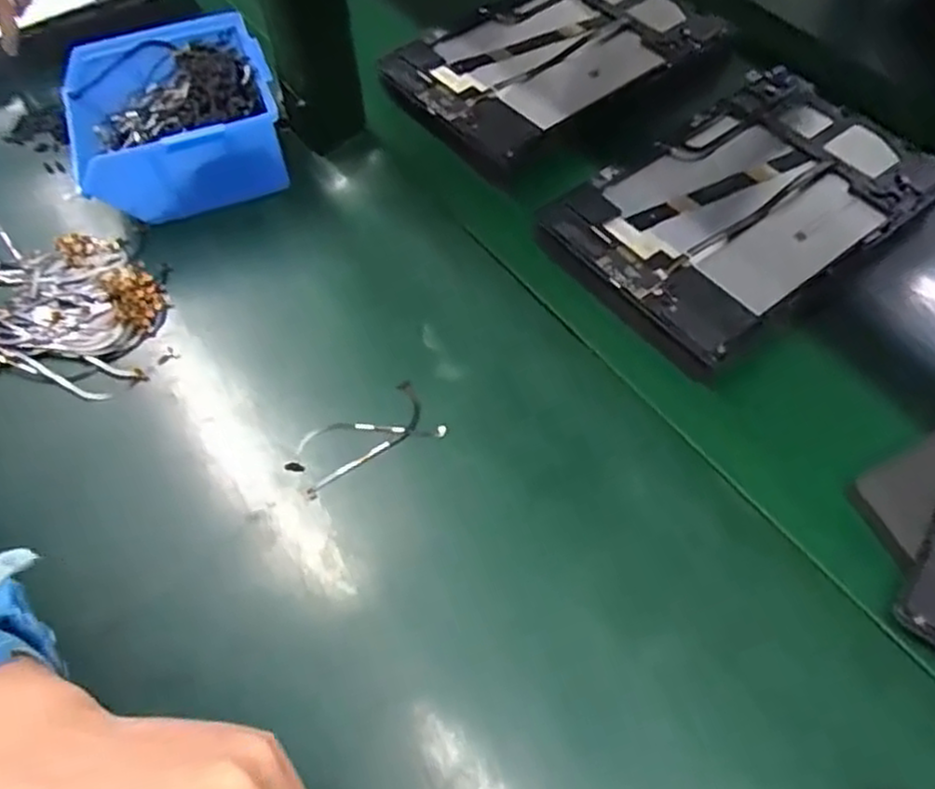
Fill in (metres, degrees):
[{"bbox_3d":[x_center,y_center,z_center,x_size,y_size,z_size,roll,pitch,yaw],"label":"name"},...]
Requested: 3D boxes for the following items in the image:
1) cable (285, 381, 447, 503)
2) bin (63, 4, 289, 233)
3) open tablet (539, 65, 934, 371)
[{"bbox_3d":[-0.059,0.024,0.416,0.085,0.007,0.038,-26,60,-14],"label":"cable"},{"bbox_3d":[-0.205,-0.193,0.523,0.142,0.065,0.128,-17,58,-8],"label":"bin"},{"bbox_3d":[0.184,-0.130,0.486,0.242,0.012,0.152,-34,62,-18],"label":"open tablet"}]

